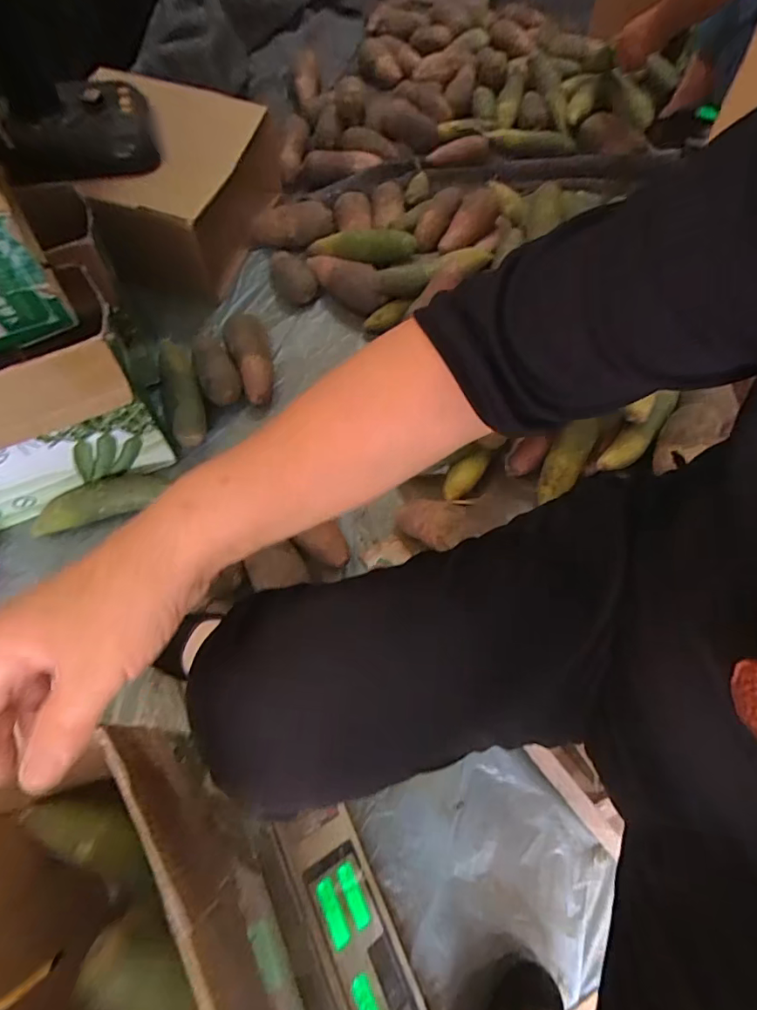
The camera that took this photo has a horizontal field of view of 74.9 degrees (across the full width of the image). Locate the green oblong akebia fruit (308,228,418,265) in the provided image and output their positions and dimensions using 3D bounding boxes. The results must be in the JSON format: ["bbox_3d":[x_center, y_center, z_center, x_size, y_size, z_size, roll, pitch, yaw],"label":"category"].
[{"bbox_3d":[-0.044,-0.481,0.923,0.235,0.060,0.049,14,64,26],"label":"green oblong akebia fruit"}]

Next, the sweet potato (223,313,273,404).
[{"bbox_3d":[-0.215,-0.244,0.831,0.070,0.059,0.173,-13,66,-8],"label":"sweet potato"}]

